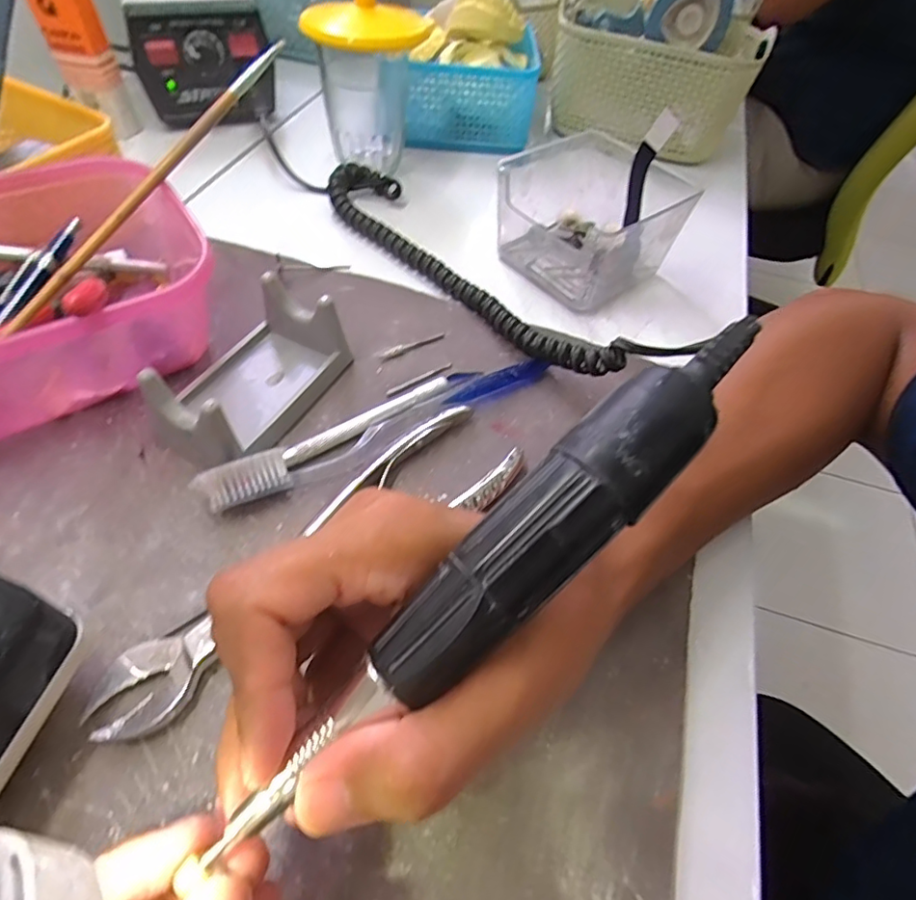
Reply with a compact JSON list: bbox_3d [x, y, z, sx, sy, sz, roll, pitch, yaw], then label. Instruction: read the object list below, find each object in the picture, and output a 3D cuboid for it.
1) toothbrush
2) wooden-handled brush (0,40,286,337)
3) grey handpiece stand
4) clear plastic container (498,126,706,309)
[{"bbox_3d":[-0.032,-0.014,0.276,0.184,0.018,0.019,-27,60,-23],"label":"toothbrush"},{"bbox_3d":[-0.151,-0.137,0.281,0.009,0.007,0.202,28,75,15],"label":"wooden-handled brush"},{"bbox_3d":[-0.106,-0.041,0.277,0.060,0.039,0.094,27,55,15],"label":"grey handpiece stand"},{"bbox_3d":[0.088,-0.155,0.372,0.100,0.062,0.108,-37,64,-28],"label":"clear plastic container"}]

